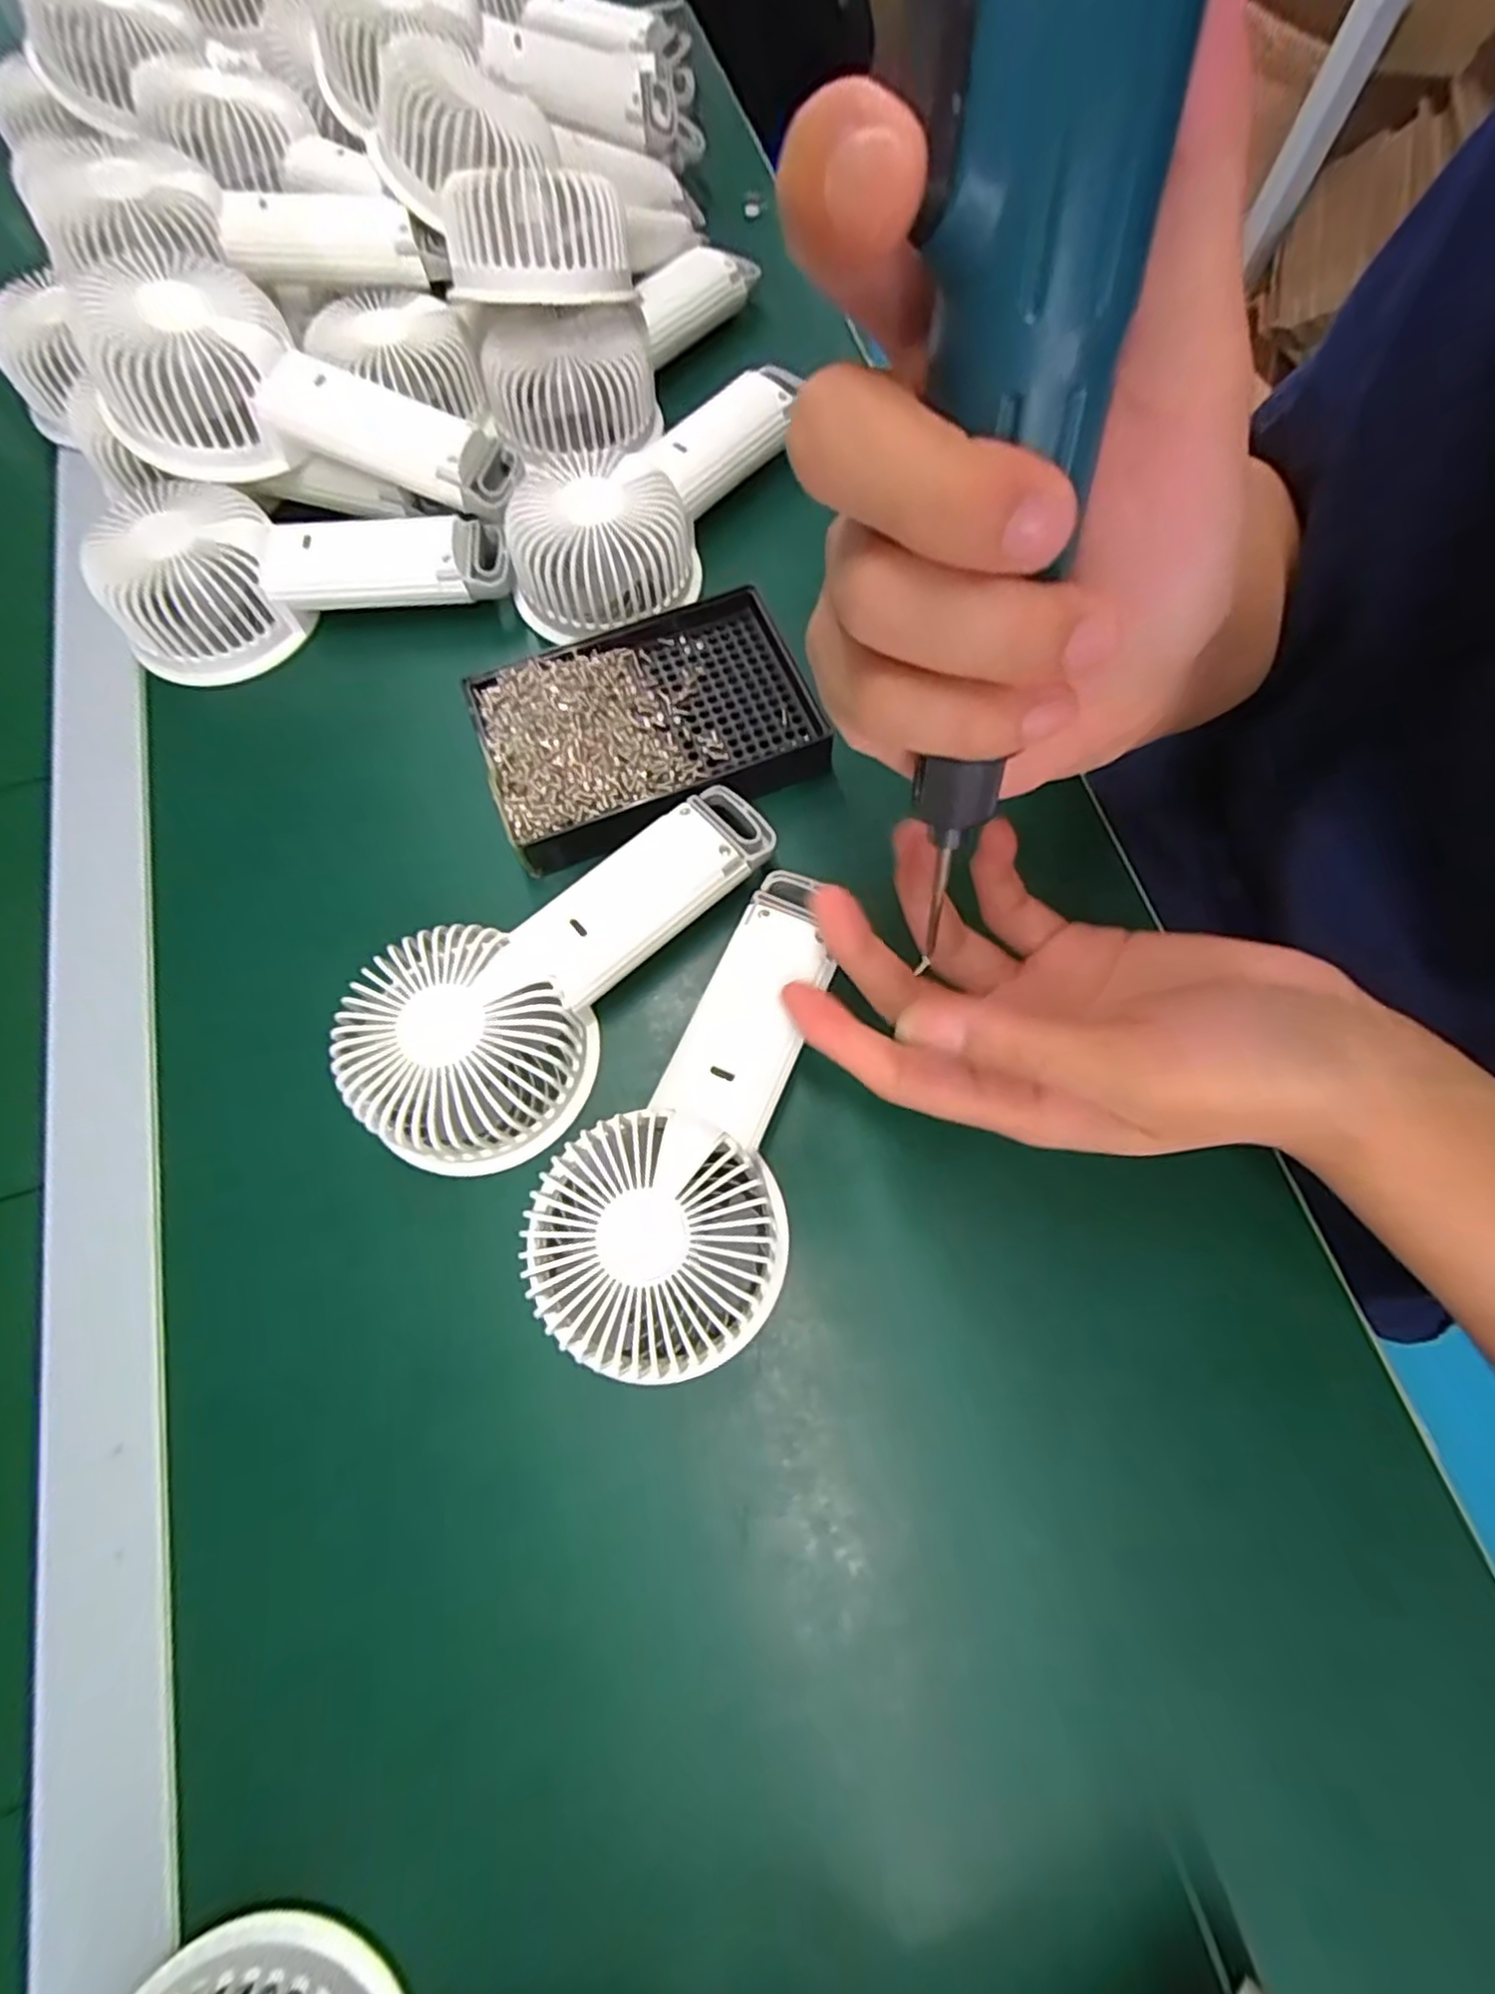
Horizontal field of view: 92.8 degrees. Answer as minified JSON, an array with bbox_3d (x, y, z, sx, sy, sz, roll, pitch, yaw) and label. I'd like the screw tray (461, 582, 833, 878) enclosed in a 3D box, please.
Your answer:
[{"bbox_3d":[-0.043,-0.115,0.313,0.141,0.032,0.096,-23,73,-7],"label":"screw tray"}]

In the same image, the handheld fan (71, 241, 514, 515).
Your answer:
[{"bbox_3d":[-0.194,-0.269,0.324,0.168,0.042,0.080,12,75,-13],"label":"handheld fan"}]

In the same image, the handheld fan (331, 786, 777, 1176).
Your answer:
[{"bbox_3d":[-0.067,-0.018,0.271,0.079,0.049,0.179,38,78,10],"label":"handheld fan"}]

